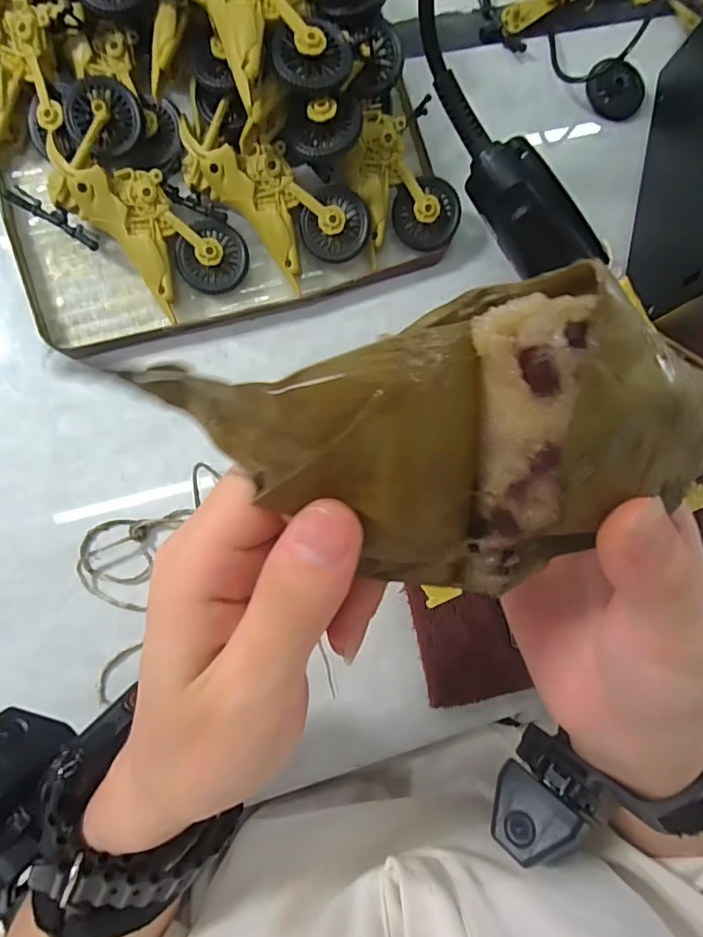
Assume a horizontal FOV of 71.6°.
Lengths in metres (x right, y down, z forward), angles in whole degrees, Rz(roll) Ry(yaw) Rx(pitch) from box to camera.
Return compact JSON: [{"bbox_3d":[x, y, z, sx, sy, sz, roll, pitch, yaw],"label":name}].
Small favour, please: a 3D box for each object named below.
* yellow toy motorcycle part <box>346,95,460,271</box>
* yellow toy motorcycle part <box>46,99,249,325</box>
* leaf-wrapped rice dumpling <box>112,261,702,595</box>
[{"bbox_3d":[0.029,-0.159,0.279,0.056,0.038,0.068,-20,88,-6],"label":"yellow toy motorcycle part"},{"bbox_3d":[-0.108,-0.130,0.257,0.105,0.016,0.060,34,83,-15],"label":"yellow toy motorcycle part"},{"bbox_3d":[0.036,-0.008,0.128,0.112,0.045,0.074,-17,116,2],"label":"leaf-wrapped rice dumpling"}]

